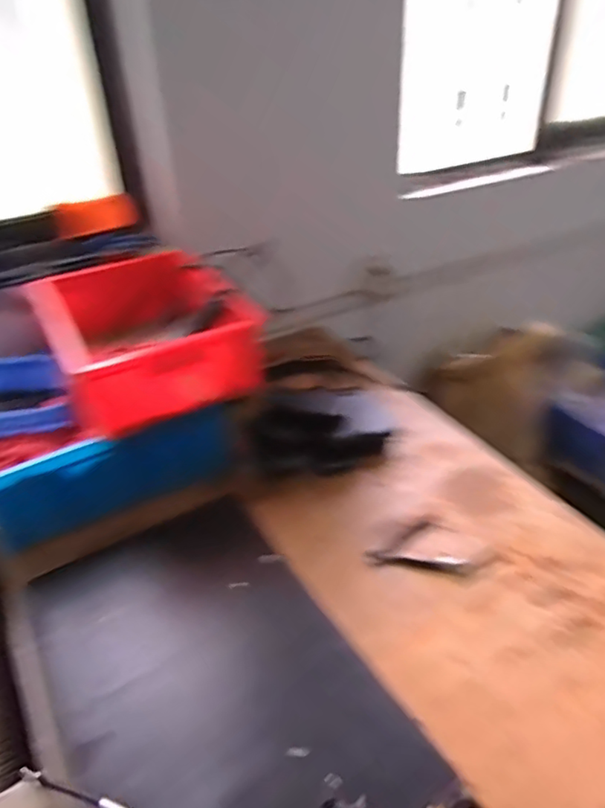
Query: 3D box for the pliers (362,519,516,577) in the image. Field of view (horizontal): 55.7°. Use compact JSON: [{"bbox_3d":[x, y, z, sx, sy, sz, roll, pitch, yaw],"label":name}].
[{"bbox_3d":[0.208,0.223,0.907,0.205,0.011,0.101,1,35,6],"label":"pliers"}]

